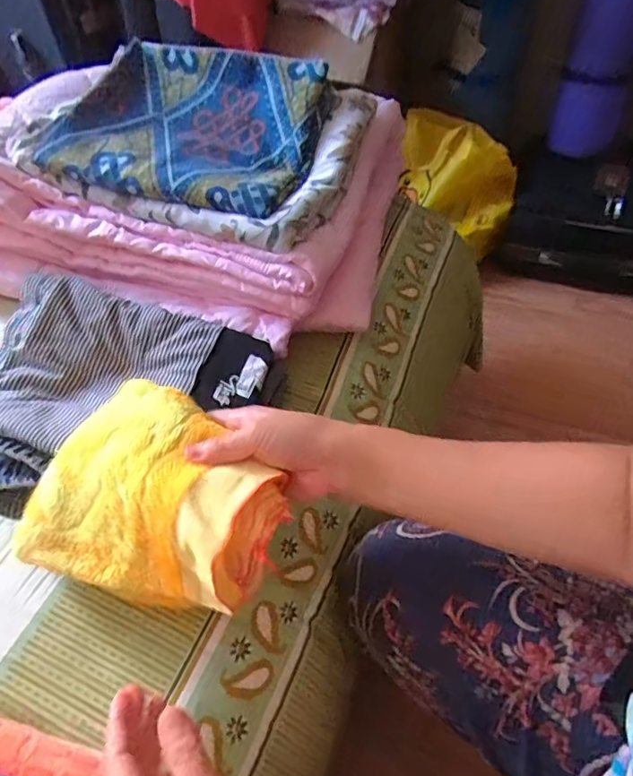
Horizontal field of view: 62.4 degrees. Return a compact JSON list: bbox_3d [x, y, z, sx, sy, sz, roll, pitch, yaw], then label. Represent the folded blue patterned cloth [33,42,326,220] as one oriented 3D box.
[{"bbox_3d":[-0.154,-0.322,0.633,0.299,0.071,0.243,14,55,15],"label":"folded blue patterned cloth"}]

